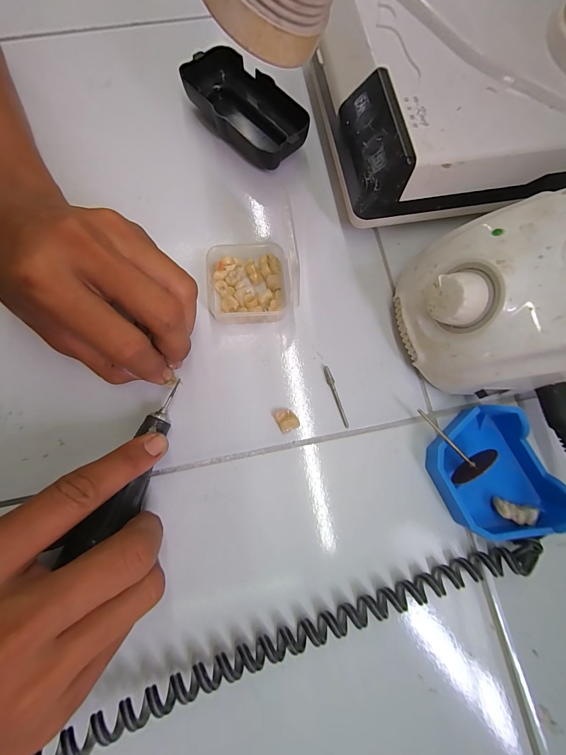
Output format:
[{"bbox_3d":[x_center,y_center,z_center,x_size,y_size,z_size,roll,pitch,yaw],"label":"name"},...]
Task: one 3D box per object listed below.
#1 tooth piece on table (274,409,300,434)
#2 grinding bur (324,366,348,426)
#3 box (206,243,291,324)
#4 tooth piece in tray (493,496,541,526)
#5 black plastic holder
[{"bbox_3d":[0.002,0.028,0.205,0.013,0.008,0.015,-27,80,-8],"label":"tooth piece on table"},{"bbox_3d":[0.037,0.013,0.211,0.004,0.004,0.044,-19,79,-6],"label":"grinding bur"},{"bbox_3d":[-0.025,-0.067,0.219,0.057,0.018,0.055,-5,78,-3],"label":"box"},{"bbox_3d":[0.144,0.084,0.190,0.026,0.010,0.011,16,77,1],"label":"tooth piece in tray"},{"bbox_3d":[-0.028,-0.215,0.249,0.112,0.028,0.049,41,79,7],"label":"black plastic holder"}]

